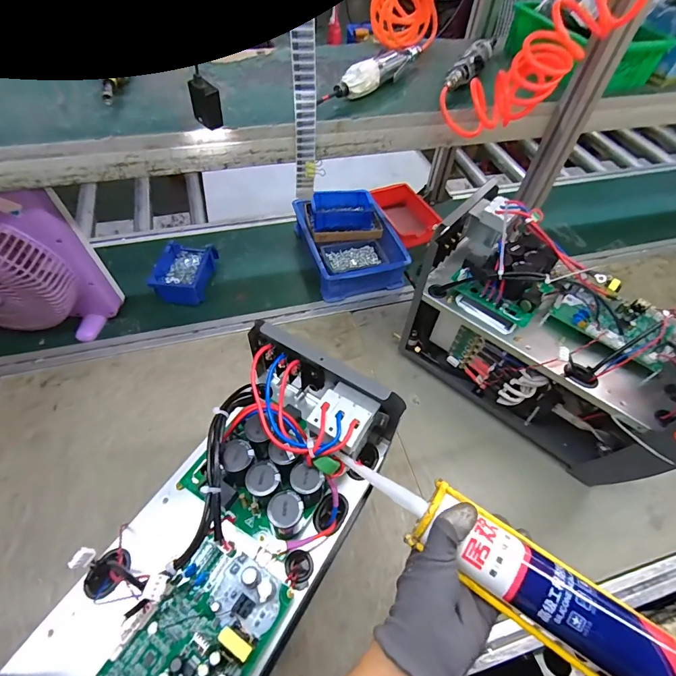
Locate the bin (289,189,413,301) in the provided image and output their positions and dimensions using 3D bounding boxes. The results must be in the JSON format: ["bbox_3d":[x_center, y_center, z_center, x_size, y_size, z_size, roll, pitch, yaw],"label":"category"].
[{"bbox_3d":[0.028,-0.236,0.938,0.210,0.101,0.267,-12,55,-12],"label":"bin"}]

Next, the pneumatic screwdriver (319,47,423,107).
[{"bbox_3d":[0.069,-0.429,0.632,0.046,0.042,0.272,32,58,19],"label":"pneumatic screwdriver"}]

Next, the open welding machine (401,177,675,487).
[{"bbox_3d":[0.349,0.014,0.649,0.437,0.336,0.189,34,59,20],"label":"open welding machine"}]

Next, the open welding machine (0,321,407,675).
[{"bbox_3d":[-0.126,0.196,0.349,0.197,0.144,0.427,28,57,17],"label":"open welding machine"}]

